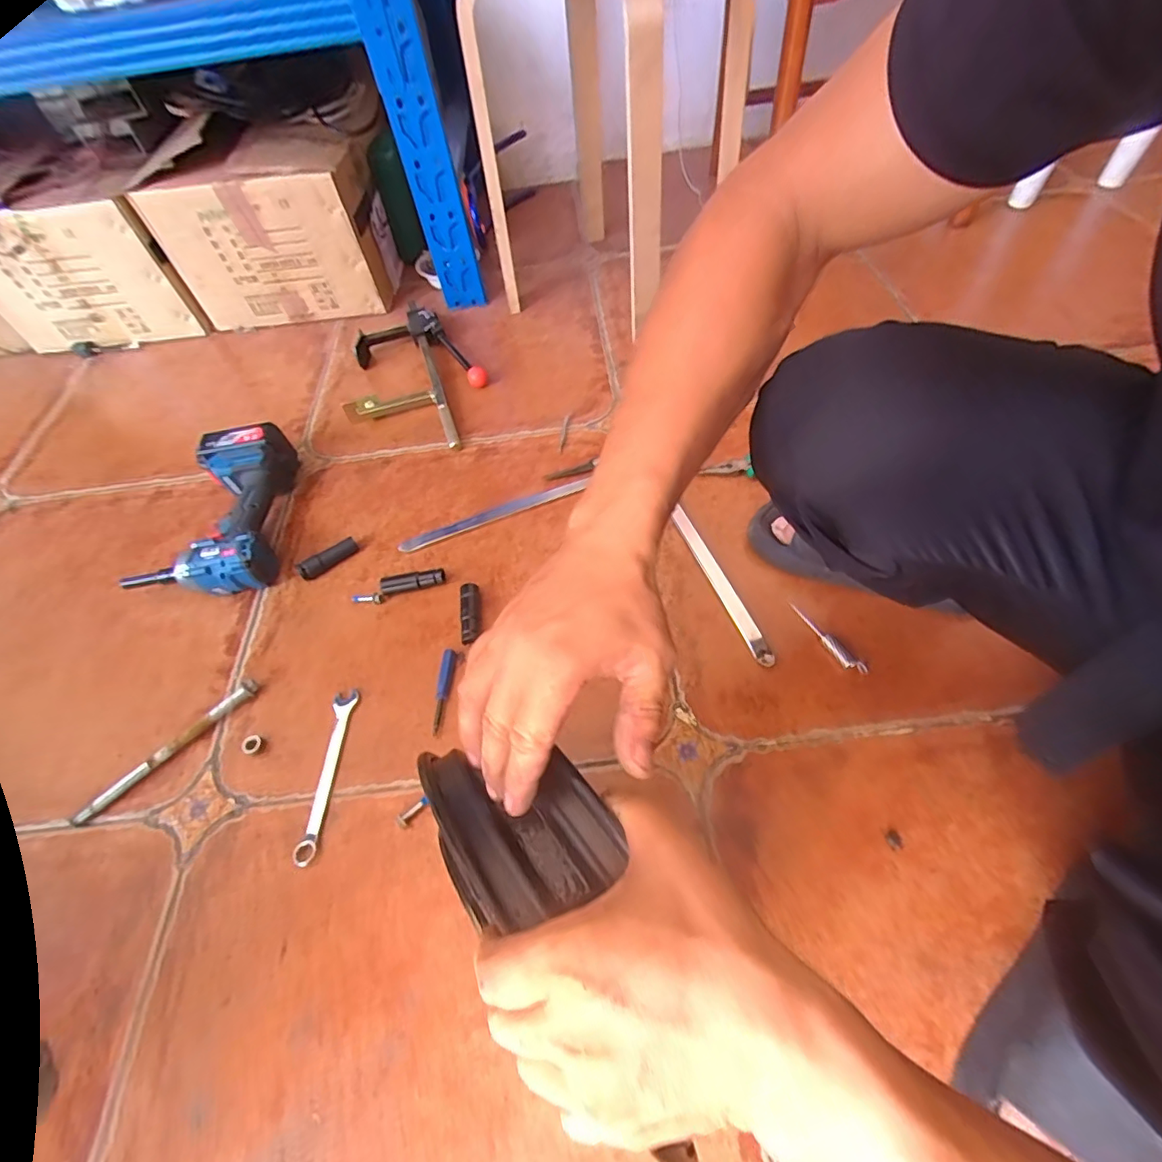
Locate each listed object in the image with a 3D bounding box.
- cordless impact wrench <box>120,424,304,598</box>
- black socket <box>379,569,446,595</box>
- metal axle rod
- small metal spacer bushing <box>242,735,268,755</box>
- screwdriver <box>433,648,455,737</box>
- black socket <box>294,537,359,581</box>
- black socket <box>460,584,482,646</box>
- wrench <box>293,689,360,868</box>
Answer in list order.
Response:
[{"bbox_3d":[-0.501,-0.097,0.734,0.178,0.077,0.253,-7,57,0],"label":"cordless impact wrench"},{"bbox_3d":[-0.211,0.000,0.673,0.079,0.024,0.018,-12,57,-3],"label":"black socket"},{"bbox_3d":[-0.442,0.179,0.575,0.020,0.015,0.199,38,67,25],"label":"metal axle rod"},{"bbox_3d":[-0.351,0.174,0.572,0.024,0.011,0.019,14,59,14],"label":"small metal spacer bushing"},{"bbox_3d":[-0.150,0.121,0.587,0.014,0.016,0.093,0,57,5],"label":"screwdriver"},{"bbox_3d":[-0.334,-0.032,0.704,0.078,0.023,0.022,-38,62,-18],"label":"black socket"},{"bbox_3d":[-0.131,0.040,0.638,0.022,0.025,0.076,-7,57,0],"label":"black socket"},{"bbox_3d":[-0.262,0.195,0.552,0.025,0.011,0.172,-2,57,4],"label":"wrench"}]

